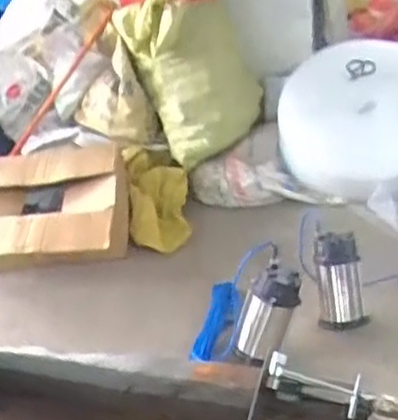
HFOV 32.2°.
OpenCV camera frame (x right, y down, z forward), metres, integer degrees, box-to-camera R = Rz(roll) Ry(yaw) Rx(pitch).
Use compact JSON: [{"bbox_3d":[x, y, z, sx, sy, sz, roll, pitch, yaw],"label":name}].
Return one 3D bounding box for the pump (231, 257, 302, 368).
[{"bbox_3d":[0.186,0.292,1.885,0.115,0.293,0.126,6,23,-37],"label":"pump"}]

